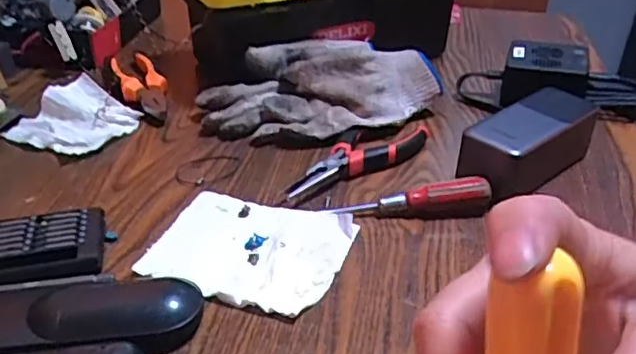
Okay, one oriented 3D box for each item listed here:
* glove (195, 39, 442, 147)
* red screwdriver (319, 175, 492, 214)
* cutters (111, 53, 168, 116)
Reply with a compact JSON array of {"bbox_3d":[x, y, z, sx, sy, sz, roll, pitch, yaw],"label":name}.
[{"bbox_3d":[0.001,-0.081,0.577,0.212,0.055,0.124,-17,38,-24],"label":"glove"},{"bbox_3d":[0.067,0.015,0.457,0.119,0.025,0.021,-3,34,-5],"label":"red screwdriver"},{"bbox_3d":[-0.179,-0.096,0.618,0.042,0.021,0.129,-14,36,-20],"label":"cutters"}]

